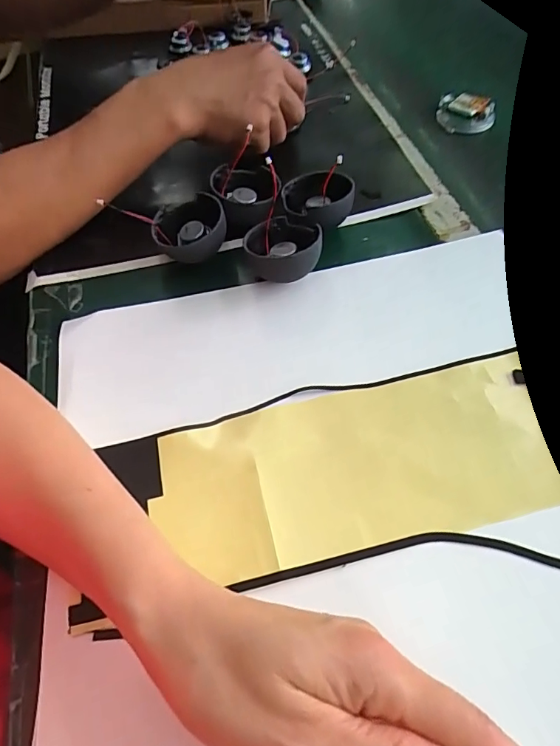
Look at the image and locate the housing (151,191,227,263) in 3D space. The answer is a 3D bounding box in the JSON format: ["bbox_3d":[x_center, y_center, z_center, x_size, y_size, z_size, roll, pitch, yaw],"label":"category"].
[{"bbox_3d":[-0.075,-0.119,0.397,0.058,0.039,0.060,-12,57,-5],"label":"housing"}]

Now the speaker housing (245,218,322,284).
[{"bbox_3d":[0.002,-0.099,0.382,0.059,0.039,0.054,-11,57,-4],"label":"speaker housing"}]

